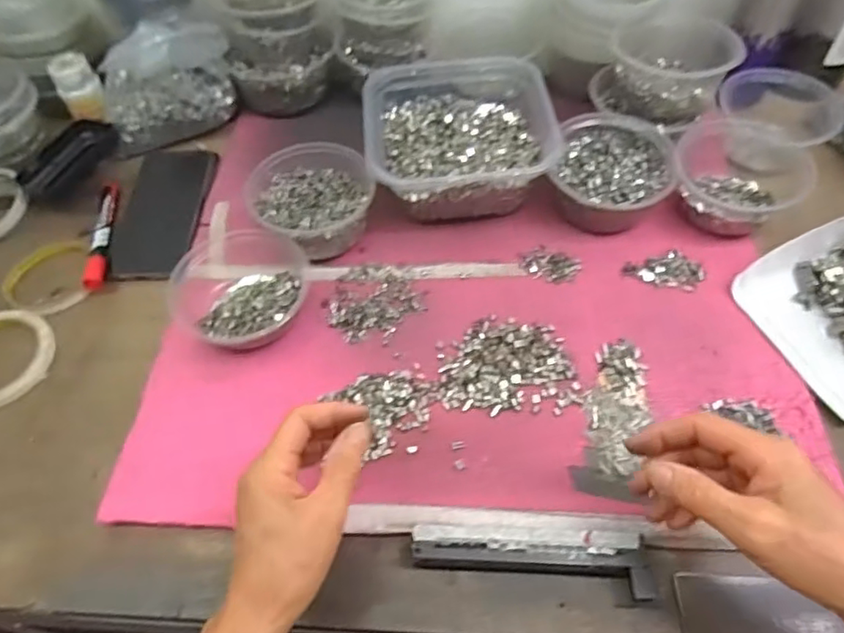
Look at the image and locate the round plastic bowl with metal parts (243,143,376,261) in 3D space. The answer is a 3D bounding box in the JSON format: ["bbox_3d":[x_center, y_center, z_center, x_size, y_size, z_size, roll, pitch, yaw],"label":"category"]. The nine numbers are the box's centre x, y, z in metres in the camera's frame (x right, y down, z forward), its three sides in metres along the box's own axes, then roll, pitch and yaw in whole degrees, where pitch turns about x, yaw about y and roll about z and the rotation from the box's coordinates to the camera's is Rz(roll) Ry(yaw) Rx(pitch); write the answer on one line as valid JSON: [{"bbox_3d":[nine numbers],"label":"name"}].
[{"bbox_3d":[-0.100,-0.105,0.542,0.104,0.065,0.103,-1,58,2],"label":"round plastic bowl with metal parts"}]

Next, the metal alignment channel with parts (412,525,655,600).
[{"bbox_3d":[0.070,0.160,0.390,0.149,0.030,0.036,3,58,5],"label":"metal alignment channel with parts"}]

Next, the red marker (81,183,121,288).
[{"bbox_3d":[-0.314,-0.087,0.581,0.018,0.015,0.145,-10,58,-3],"label":"red marker"}]

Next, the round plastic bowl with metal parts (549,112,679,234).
[{"bbox_3d":[0.176,-0.130,0.551,0.104,0.054,0.118,12,58,11],"label":"round plastic bowl with metal parts"}]

